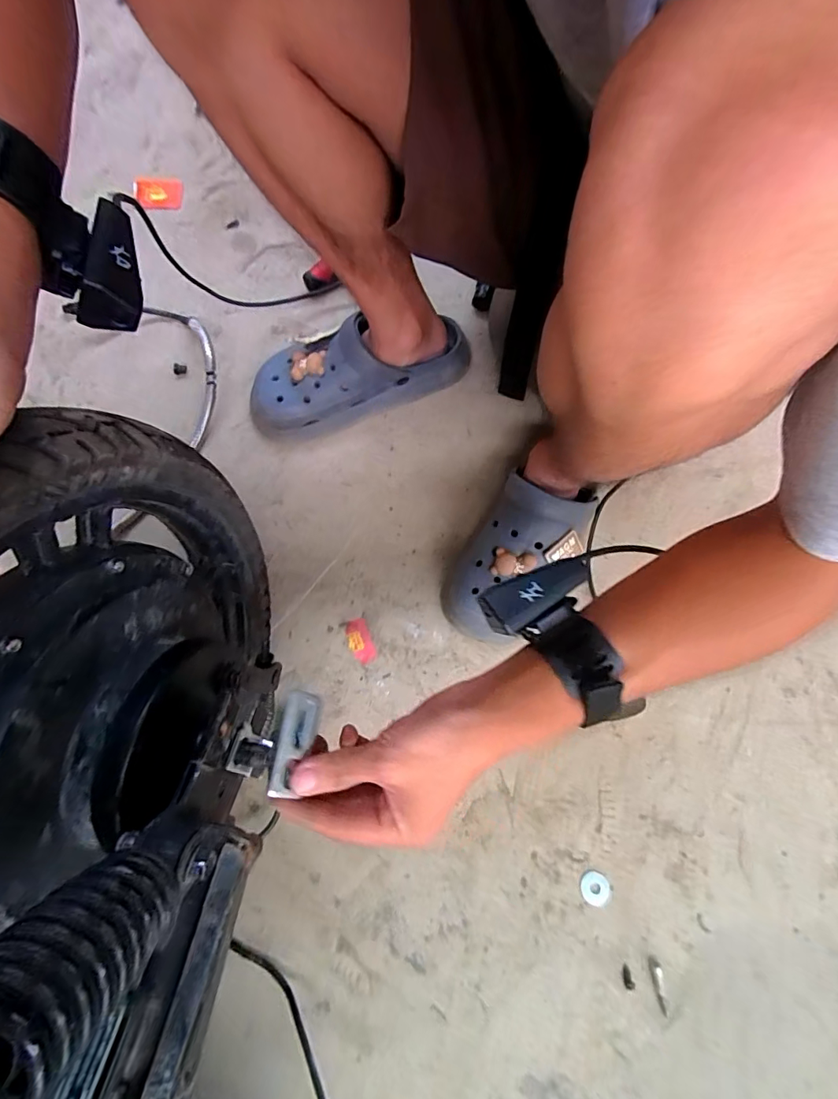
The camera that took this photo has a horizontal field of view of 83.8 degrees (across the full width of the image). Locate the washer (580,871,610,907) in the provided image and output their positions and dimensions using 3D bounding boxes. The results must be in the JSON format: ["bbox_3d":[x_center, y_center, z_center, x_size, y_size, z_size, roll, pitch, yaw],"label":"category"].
[{"bbox_3d":[0.174,0.336,0.462,0.028,0.004,0.029,0,76,1],"label":"washer"}]

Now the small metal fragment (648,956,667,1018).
[{"bbox_3d":[0.225,0.410,0.438,0.011,0.005,0.045,-6,76,-1],"label":"small metal fragment"}]

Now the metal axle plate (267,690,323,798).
[{"bbox_3d":[-0.075,0.117,0.283,0.025,0.005,0.058,31,53,-33],"label":"metal axle plate"}]

